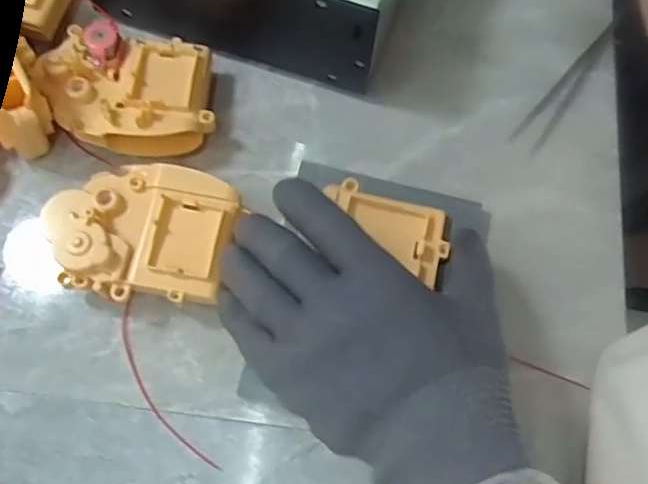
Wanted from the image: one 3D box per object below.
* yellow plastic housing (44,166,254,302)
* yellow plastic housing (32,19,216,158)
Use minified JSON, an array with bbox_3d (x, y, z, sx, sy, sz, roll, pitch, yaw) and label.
[{"bbox_3d":[-0.095,-0.003,0.321,0.098,0.038,0.076,13,72,2],"label":"yellow plastic housing"},{"bbox_3d":[-0.114,-0.086,0.347,0.095,0.039,0.069,1,72,-2],"label":"yellow plastic housing"}]

